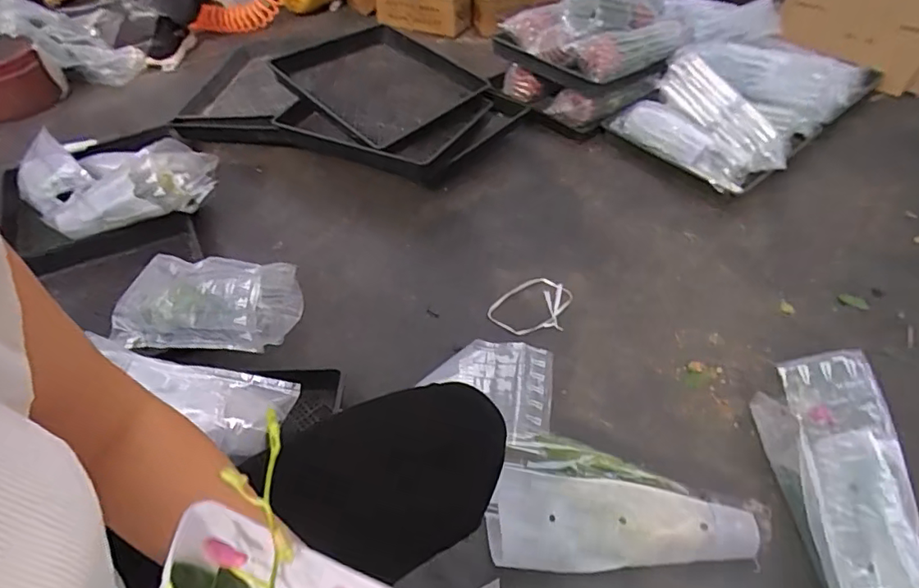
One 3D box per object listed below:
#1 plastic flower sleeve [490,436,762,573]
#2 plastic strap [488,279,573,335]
[{"bbox_3d":[0.215,0.296,0.758,0.336,0.079,0.166,2,46,5],"label":"plastic flower sleeve"},{"bbox_3d":[0.150,0.025,1.054,0.170,0.021,0.118,-29,51,-23],"label":"plastic strap"}]

